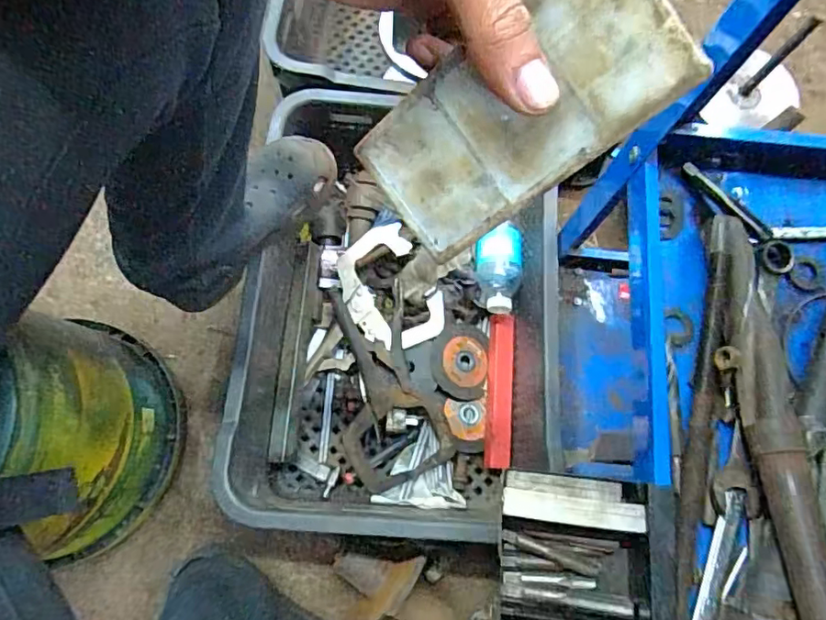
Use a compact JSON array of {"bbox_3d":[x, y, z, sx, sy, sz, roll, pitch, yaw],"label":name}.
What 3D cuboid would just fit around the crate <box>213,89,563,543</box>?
[{"bbox_3d":[-0.013,0.000,0.721,0.360,0.192,0.515,4,75,-1],"label":"crate"}]

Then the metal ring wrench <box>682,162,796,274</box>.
[{"bbox_3d":[0.282,-0.083,0.488,0.027,0.014,0.120,-34,79,-10],"label":"metal ring wrench"}]

